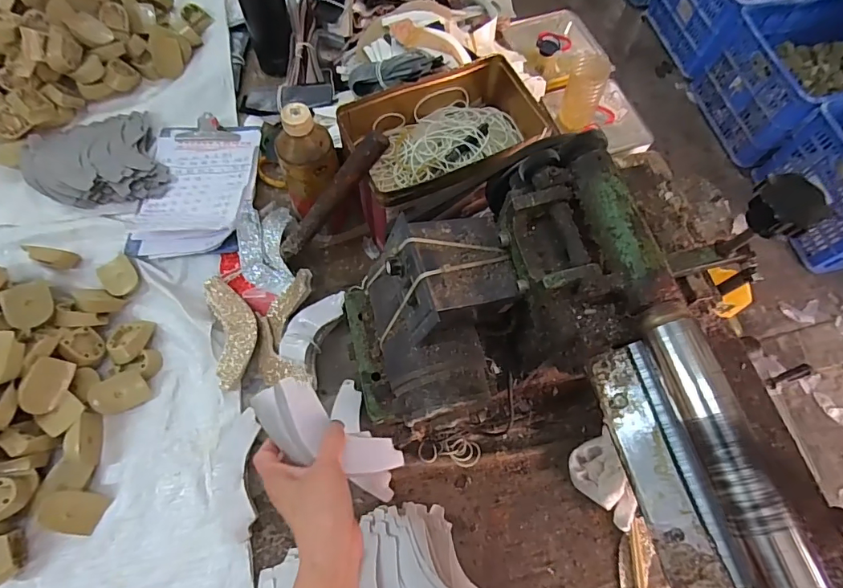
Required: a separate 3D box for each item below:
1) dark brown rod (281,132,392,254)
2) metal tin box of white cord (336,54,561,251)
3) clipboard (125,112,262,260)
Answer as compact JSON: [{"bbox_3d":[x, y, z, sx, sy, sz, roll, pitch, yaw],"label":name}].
[{"bbox_3d":[-0.103,-0.104,0.514,0.020,0.202,0.026,0,60,-47],"label":"dark brown rod"},{"bbox_3d":[0.028,-0.196,0.564,0.231,0.063,0.167,-21,70,-11],"label":"metal tin box of white cord"},{"bbox_3d":[-0.306,-0.158,0.625,0.153,0.042,0.230,0,67,-3],"label":"clipboard"}]

